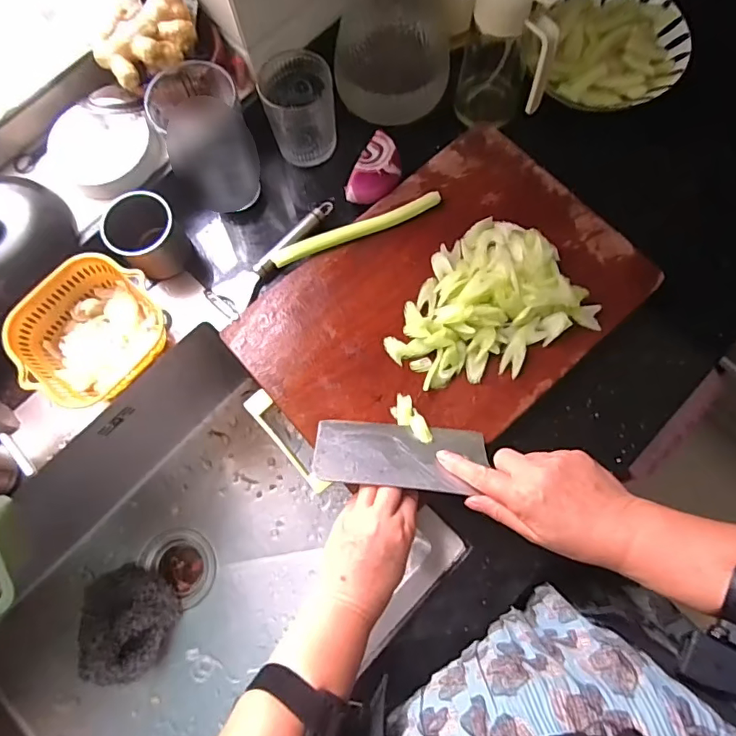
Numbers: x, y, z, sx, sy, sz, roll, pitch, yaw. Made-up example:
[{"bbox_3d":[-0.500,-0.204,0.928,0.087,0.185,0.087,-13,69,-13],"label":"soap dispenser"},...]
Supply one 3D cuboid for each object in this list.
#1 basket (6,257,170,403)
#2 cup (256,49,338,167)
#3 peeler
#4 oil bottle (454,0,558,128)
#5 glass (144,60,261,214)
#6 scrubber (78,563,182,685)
[{"bbox_3d":[-0.288,-0.033,0.543,0.141,0.064,0.141,-30,76,-7],"label":"basket"},{"bbox_3d":[-0.077,-0.296,0.590,0.077,0.098,0.079,0,75,1],"label":"cup"},{"bbox_3d":[-0.110,-0.133,0.581,0.043,0.020,0.174,39,79,11],"label":"peeler"},{"bbox_3d":[0.144,-0.327,0.548,0.076,0.189,0.069,-1,75,1],"label":"oil bottle"},{"bbox_3d":[-0.177,-0.249,0.553,0.084,0.137,0.096,-36,77,-8],"label":"glass"},{"bbox_3d":[-0.329,0.337,0.673,0.130,0.038,0.134,0,75,1],"label":"scrubber"}]

